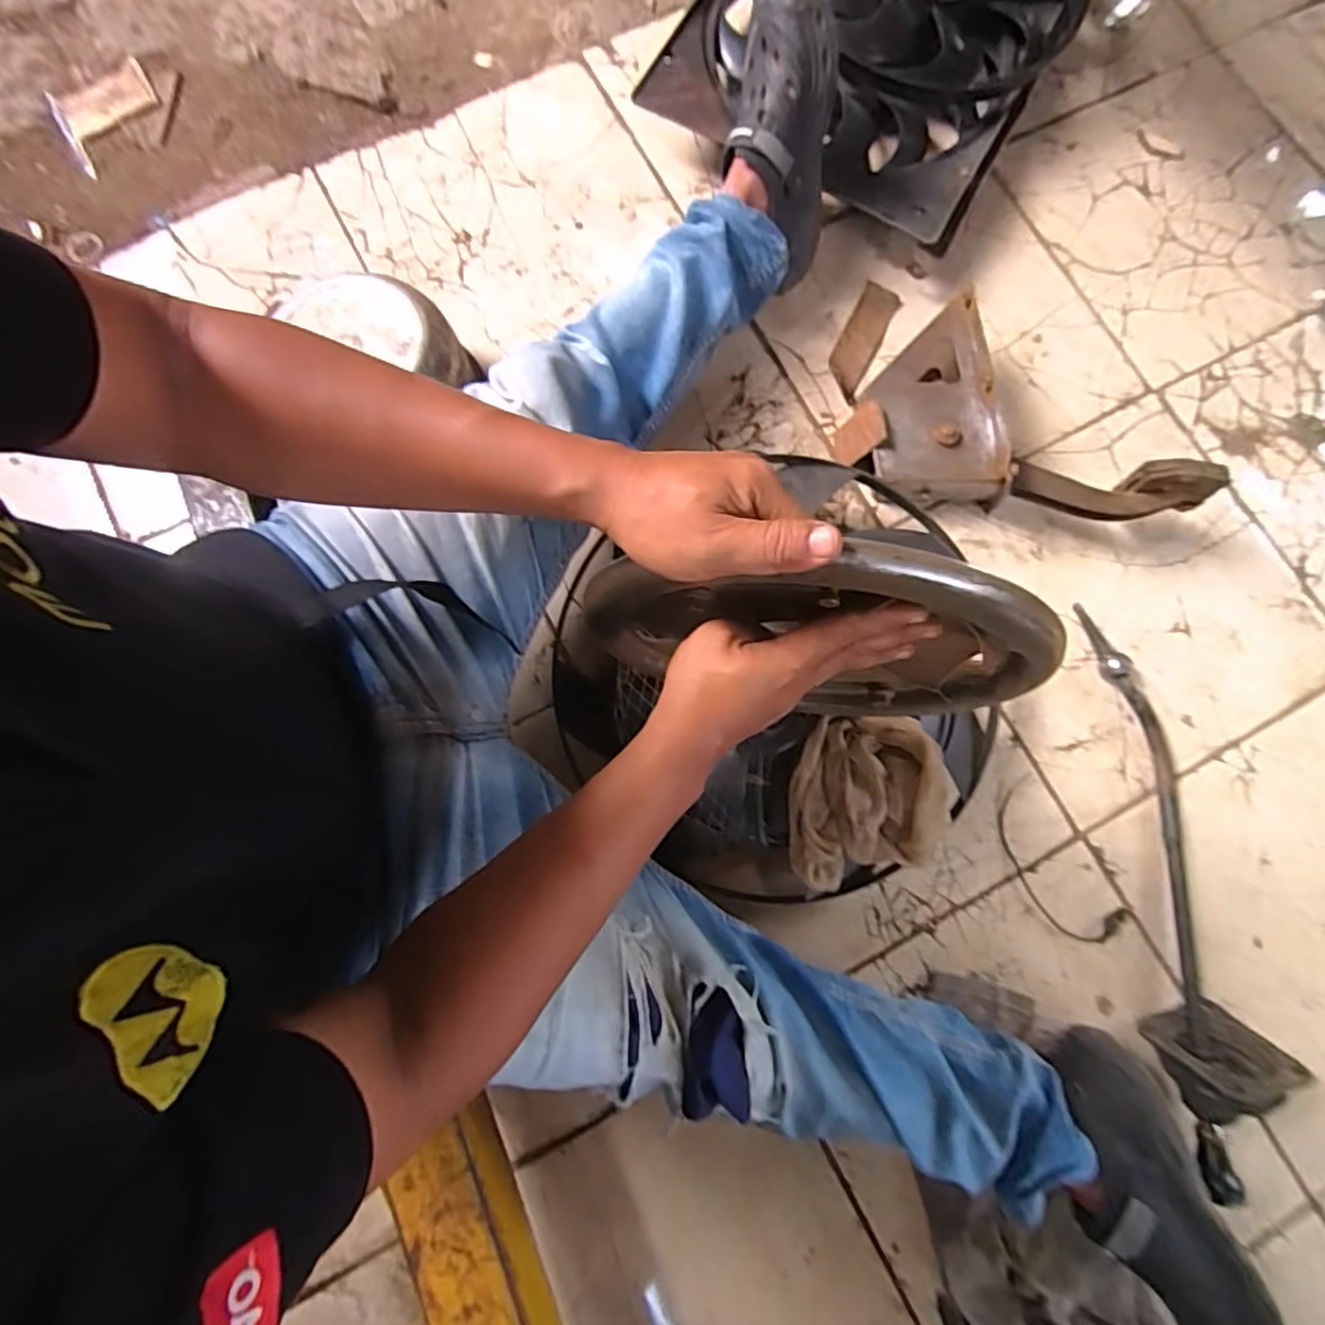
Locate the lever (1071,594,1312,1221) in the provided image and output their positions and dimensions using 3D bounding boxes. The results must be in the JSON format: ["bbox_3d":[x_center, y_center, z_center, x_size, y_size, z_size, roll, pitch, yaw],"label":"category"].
[{"bbox_3d":[0.546,0.224,0.684,0.107,0.097,0.593,-2,79,0],"label":"lever"}]

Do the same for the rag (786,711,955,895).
[{"bbox_3d":[0.201,0.136,0.635,0.153,0.058,0.160,1,79,0],"label":"rag"}]

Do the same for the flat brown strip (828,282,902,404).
[{"bbox_3d":[0.258,-0.422,0.858,0.053,0.014,0.160,27,81,6],"label":"flat brown strip"}]

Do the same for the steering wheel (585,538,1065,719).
[{"bbox_3d":[0.096,-0.012,0.434,0.284,0.265,0.036,10,79,3],"label":"steering wheel"}]

